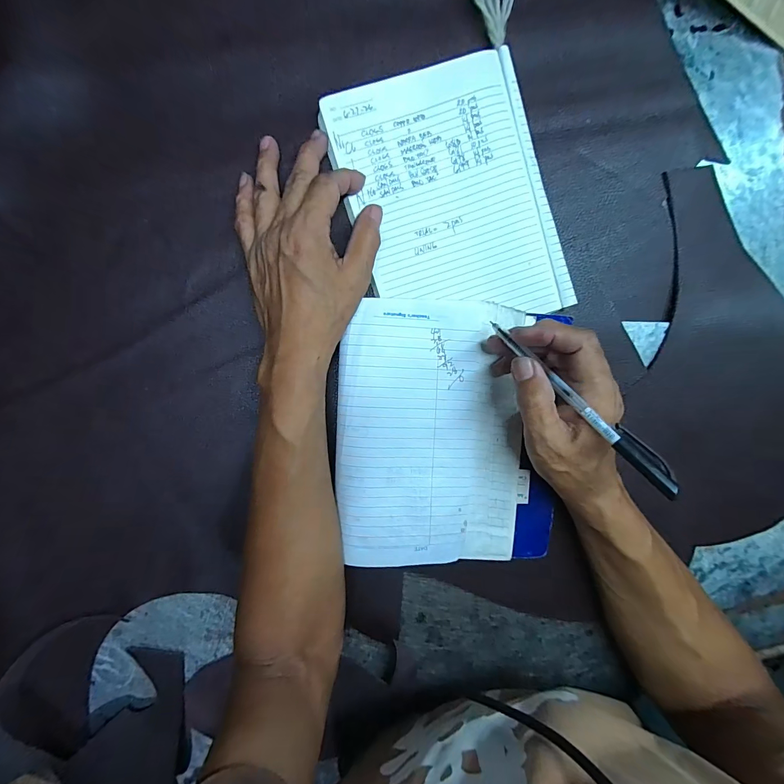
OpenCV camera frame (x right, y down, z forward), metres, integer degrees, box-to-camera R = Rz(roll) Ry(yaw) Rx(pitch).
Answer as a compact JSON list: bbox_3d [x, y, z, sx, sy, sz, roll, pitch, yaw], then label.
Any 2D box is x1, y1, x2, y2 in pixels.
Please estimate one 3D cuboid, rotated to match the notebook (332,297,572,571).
[{"bbox_3d":[0.047,0.035,0.293,0.176,0.018,0.208,1,97,-5],"label":"notebook"}]

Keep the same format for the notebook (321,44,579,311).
[{"bbox_3d":[0.047,-0.144,0.281,0.150,0.009,0.188,-17,98,-2],"label":"notebook"}]

